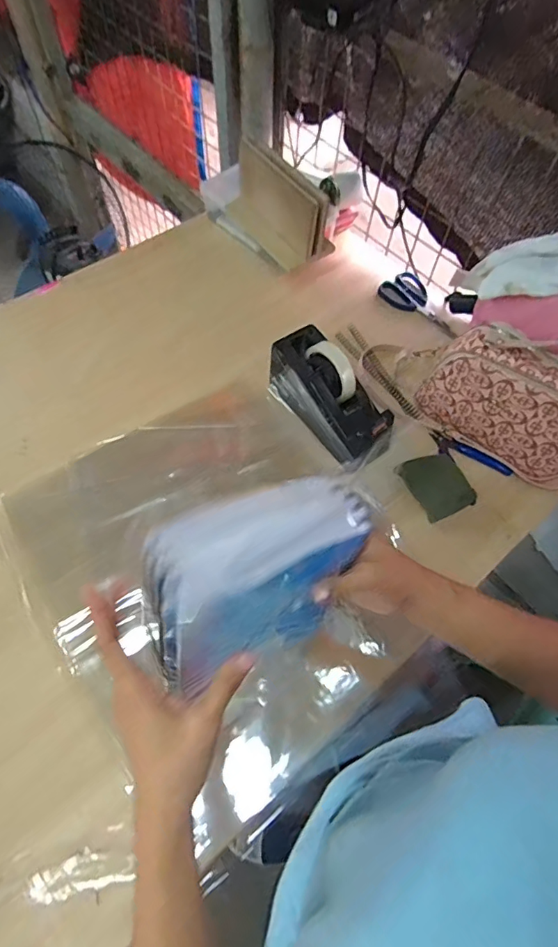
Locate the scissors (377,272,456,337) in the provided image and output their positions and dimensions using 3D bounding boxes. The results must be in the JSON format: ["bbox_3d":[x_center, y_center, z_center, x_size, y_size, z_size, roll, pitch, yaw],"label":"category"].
[{"bbox_3d":[0.258,-0.299,0.844,0.161,0.014,0.082,40,67,17],"label":"scissors"}]

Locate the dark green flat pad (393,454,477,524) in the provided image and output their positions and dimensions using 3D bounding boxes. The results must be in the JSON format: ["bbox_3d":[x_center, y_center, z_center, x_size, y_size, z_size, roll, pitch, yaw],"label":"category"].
[{"bbox_3d":[0.224,0.014,0.672,0.079,0.006,0.092,-28,79,-3],"label":"dark green flat pad"}]

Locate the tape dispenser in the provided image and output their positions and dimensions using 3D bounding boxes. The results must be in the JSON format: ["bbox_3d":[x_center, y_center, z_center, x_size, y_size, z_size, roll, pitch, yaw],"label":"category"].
[{"bbox_3d":[0.073,-0.111,0.663,0.089,0.104,0.211,-35,82,-19],"label":"tape dispenser"}]

